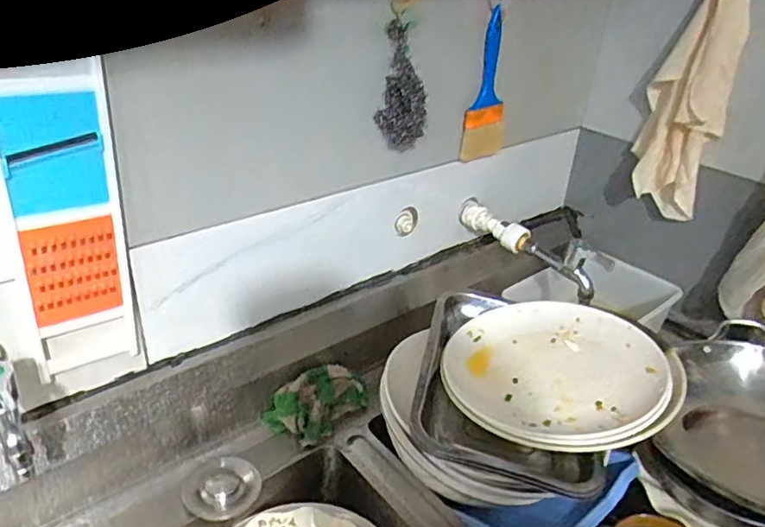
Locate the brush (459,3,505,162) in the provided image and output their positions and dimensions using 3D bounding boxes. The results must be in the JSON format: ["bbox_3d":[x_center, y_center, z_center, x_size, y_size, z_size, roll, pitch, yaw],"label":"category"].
[{"bbox_3d":[0.149,-0.247,0.827,0.063,0.200,0.023,-6,28,-18],"label":"brush"}]

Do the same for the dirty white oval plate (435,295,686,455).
[{"bbox_3d":[0.213,0.118,0.712,0.266,0.039,0.271,21,34,27],"label":"dirty white oval plate"}]

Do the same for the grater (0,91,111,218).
[{"bbox_3d":[-0.281,-0.094,0.502,0.080,0.098,0.006,-21,38,-36],"label":"grater"}]

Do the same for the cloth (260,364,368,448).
[{"bbox_3d":[-0.083,0.179,0.779,0.077,0.052,0.128,26,36,33],"label":"cloth"}]

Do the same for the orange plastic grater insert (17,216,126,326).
[{"bbox_3d":[-0.288,0.007,0.551,0.078,0.097,0.004,-21,38,-36],"label":"orange plastic grater insert"}]

